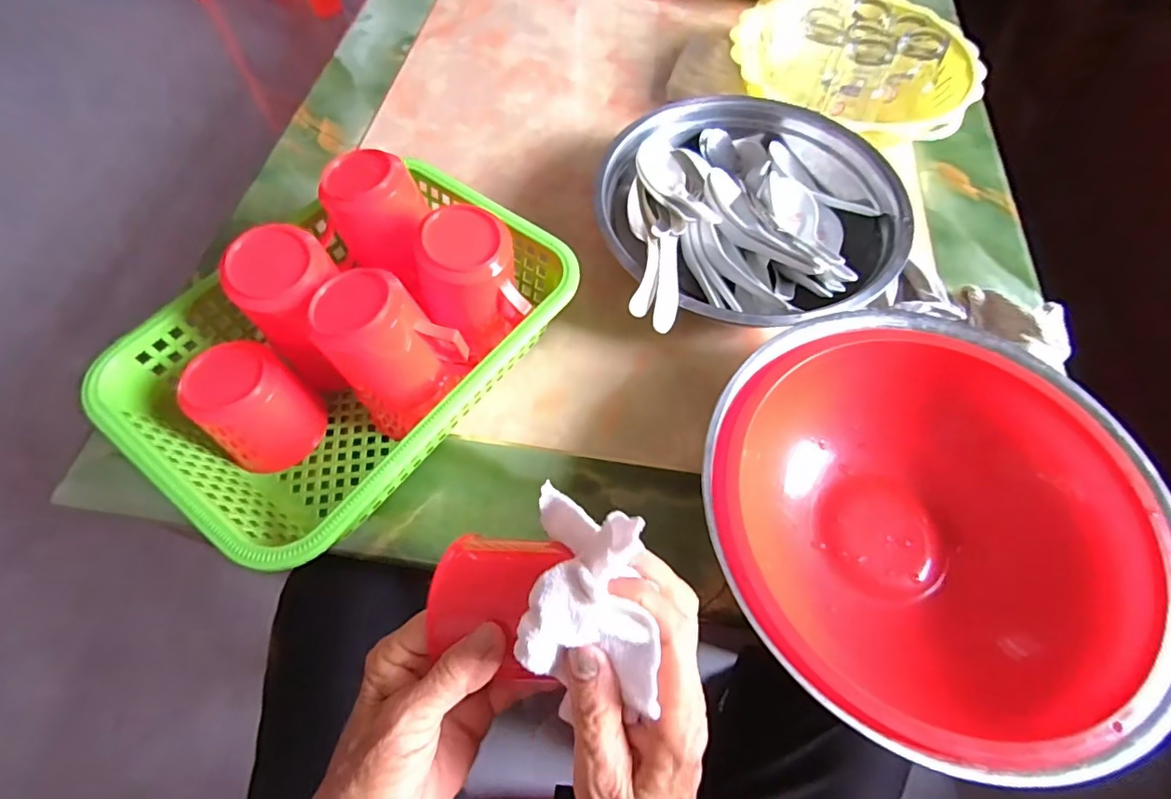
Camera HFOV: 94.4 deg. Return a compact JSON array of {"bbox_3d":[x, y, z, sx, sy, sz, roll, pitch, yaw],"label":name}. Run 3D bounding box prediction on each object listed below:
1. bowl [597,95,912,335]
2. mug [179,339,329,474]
[{"bbox_3d":[0.137,-0.163,0.490,0.254,0.076,0.266,0,62,0],"label":"bowl"},{"bbox_3d":[-0.234,0.007,0.389,0.067,0.081,0.070,0,62,0],"label":"mug"}]

